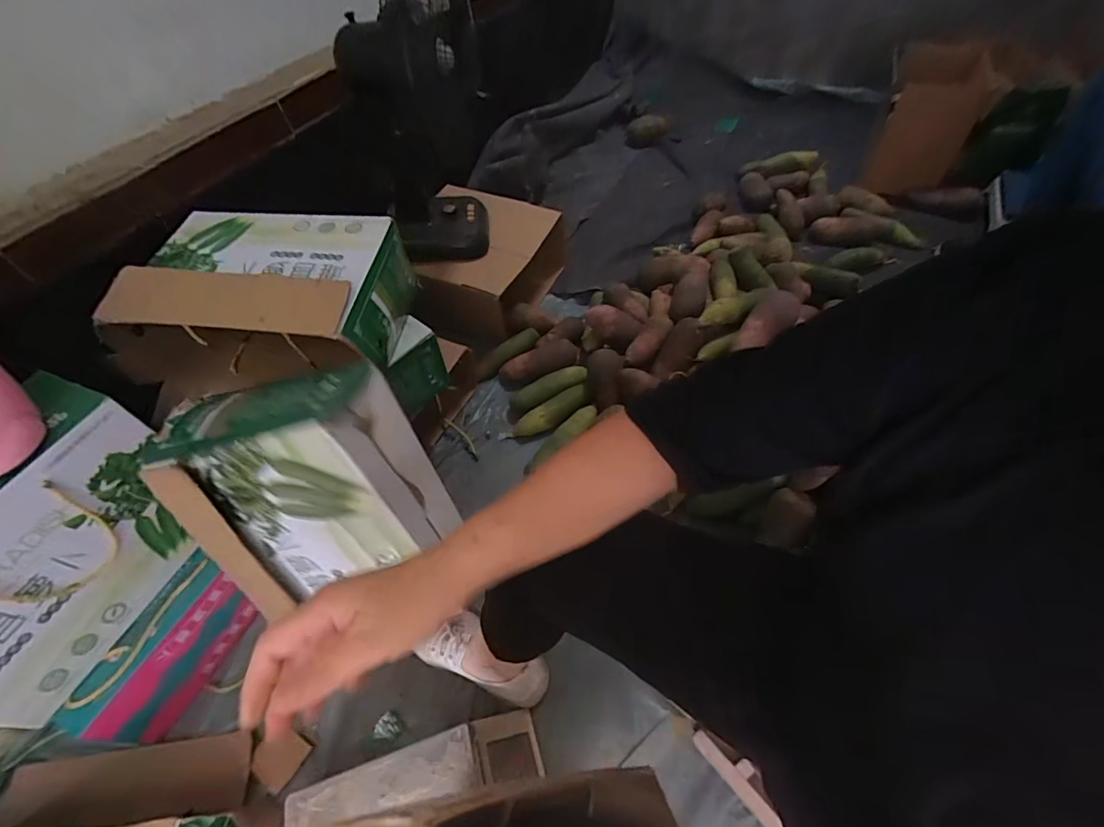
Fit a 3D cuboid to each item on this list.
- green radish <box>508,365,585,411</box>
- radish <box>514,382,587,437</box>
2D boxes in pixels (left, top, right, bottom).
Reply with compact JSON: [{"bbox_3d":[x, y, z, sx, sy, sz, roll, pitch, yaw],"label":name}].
[{"bbox_3d":[-0.008,-0.060,1.030,0.180,0.042,0.051,-29,57,-17],"label":"green radish"},{"bbox_3d":[-0.004,-0.001,0.983,0.177,0.042,0.060,-31,56,1],"label":"radish"}]

